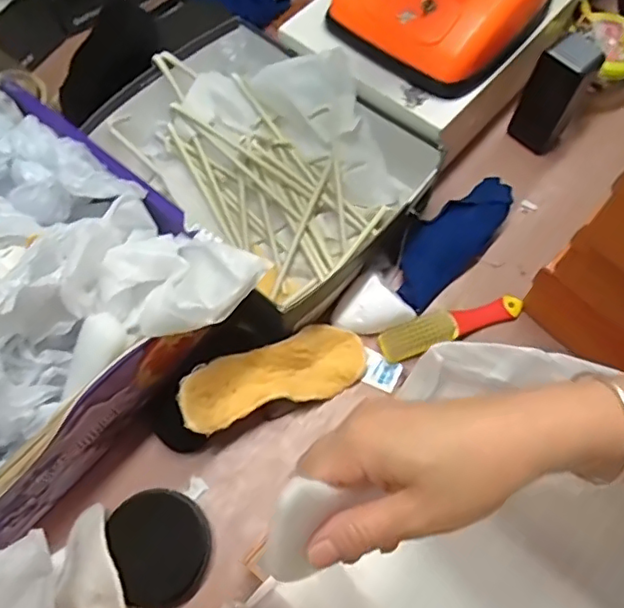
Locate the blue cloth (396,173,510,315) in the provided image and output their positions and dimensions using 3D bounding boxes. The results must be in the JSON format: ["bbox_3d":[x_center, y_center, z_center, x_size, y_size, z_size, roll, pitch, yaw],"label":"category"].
[{"bbox_3d":[0.147,-0.075,0.642,0.080,0.050,0.170,35,69,14],"label":"blue cloth"}]

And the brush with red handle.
[{"bbox_3d":[0.147,0.020,0.617,0.156,0.023,0.034,-19,67,-10],"label":"brush with red handle"}]

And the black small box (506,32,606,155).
[{"bbox_3d":[0.274,-0.237,0.679,0.059,0.137,0.045,34,69,14],"label":"black small box"}]

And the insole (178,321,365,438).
[{"bbox_3d":[-0.032,0.070,0.564,0.194,0.014,0.066,-19,89,-31],"label":"insole"}]

